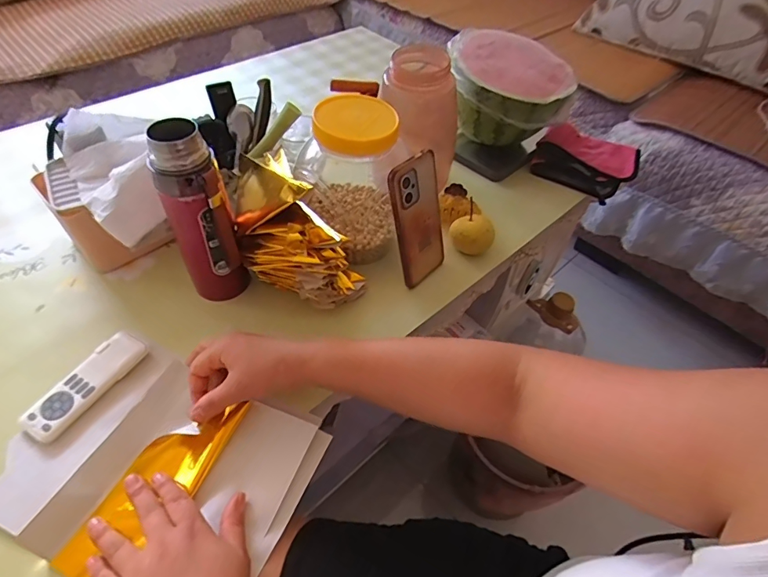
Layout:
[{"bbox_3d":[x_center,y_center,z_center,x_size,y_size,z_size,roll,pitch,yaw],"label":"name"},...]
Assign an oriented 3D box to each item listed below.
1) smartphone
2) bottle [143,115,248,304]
[{"bbox_3d":[0.046,-0.084,0.547,0.012,0.162,0.077,24,51,37],"label":"smartphone"},{"bbox_3d":[-0.199,-0.072,0.484,0.064,0.205,0.062,-20,54,-19],"label":"bottle"}]

